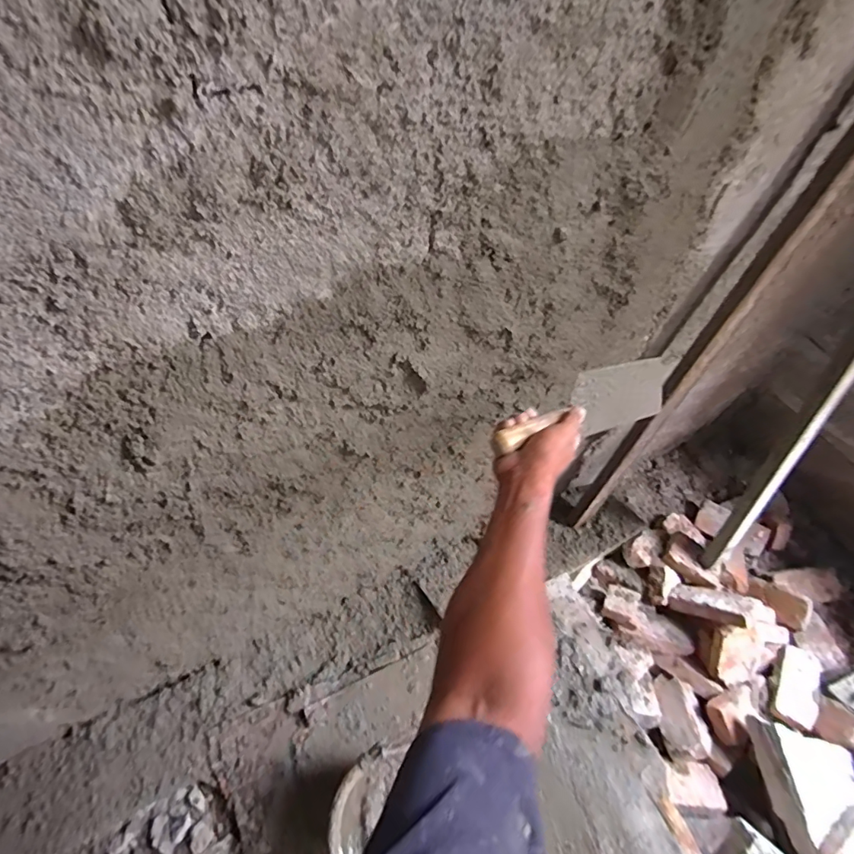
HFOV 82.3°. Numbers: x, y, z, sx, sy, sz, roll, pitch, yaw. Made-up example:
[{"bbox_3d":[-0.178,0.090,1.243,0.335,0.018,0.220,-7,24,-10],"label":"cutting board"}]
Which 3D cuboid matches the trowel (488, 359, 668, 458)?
[{"bbox_3d":[0.186,-0.022,0.608,0.266,0.093,0.067,-18,57,-27],"label":"trowel"}]

